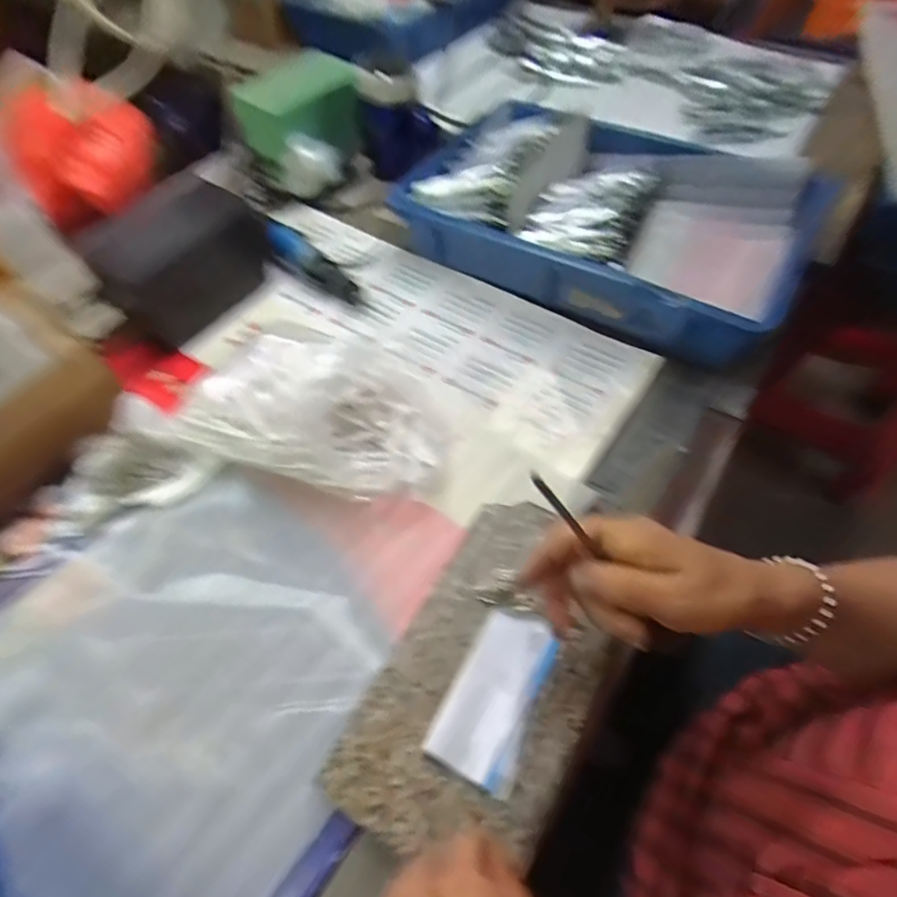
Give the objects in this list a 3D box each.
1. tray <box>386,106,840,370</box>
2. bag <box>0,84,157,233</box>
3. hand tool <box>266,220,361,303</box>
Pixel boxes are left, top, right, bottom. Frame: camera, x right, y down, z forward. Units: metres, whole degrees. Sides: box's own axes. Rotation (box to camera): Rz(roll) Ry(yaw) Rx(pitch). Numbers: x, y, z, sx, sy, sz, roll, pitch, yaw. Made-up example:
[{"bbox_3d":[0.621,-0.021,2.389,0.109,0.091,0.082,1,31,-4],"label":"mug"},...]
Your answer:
[{"bbox_3d":[0.182,-0.272,0.602,0.402,0.081,0.281,28,62,19],"label":"tray"},{"bbox_3d":[-0.475,-0.397,0.676,0.070,0.146,0.174,8,57,8],"label":"bag"},{"bbox_3d":[-0.170,-0.223,0.617,0.034,0.038,0.163,-40,63,-21],"label":"hand tool"}]

